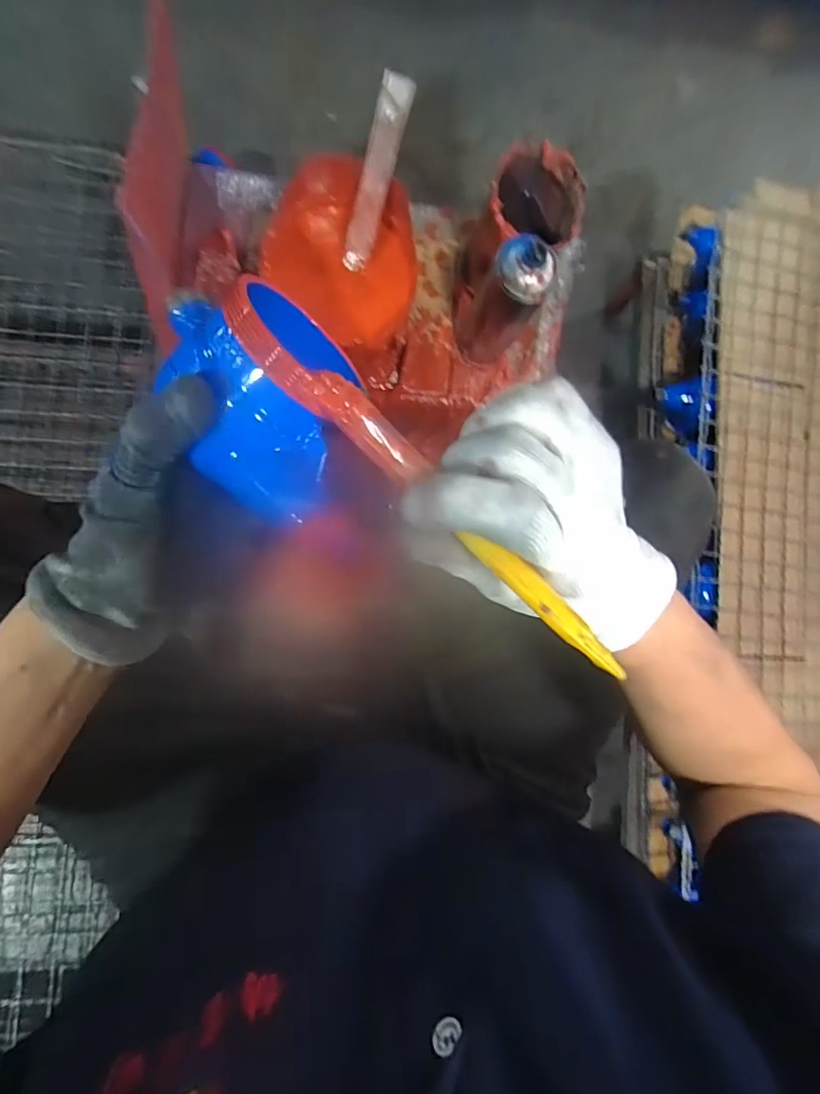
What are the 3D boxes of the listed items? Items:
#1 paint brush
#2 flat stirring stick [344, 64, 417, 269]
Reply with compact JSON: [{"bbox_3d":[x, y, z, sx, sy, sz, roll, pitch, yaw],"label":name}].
[{"bbox_3d":[0.014,-0.017,0.198,0.021,0.017,0.165,-40,71,-9],"label":"paint brush"},{"bbox_3d":[-0.034,-0.350,0.486,0.028,0.008,0.157,15,125,-13],"label":"flat stirring stick"}]

